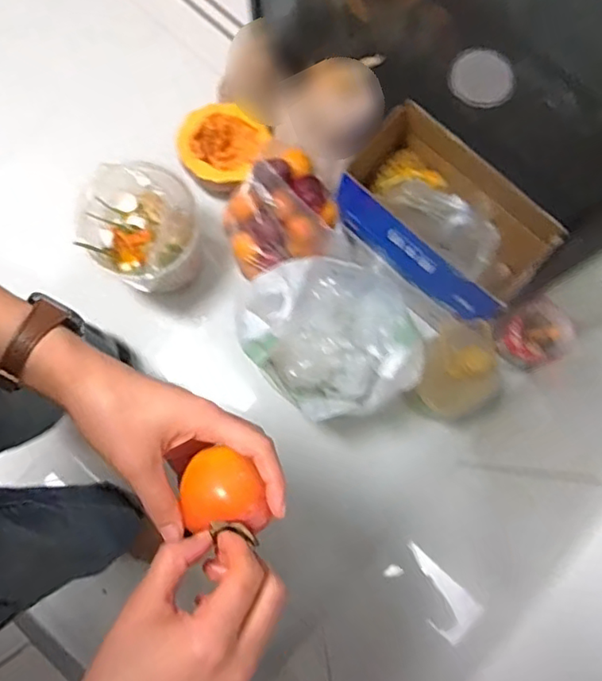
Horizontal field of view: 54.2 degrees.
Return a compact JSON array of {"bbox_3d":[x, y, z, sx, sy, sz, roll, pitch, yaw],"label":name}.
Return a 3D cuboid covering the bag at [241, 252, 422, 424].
[{"bbox_3d":[0.054,-0.007,1.136,0.318,0.274,0.298,-6,80,-1],"label":"bag"}]

